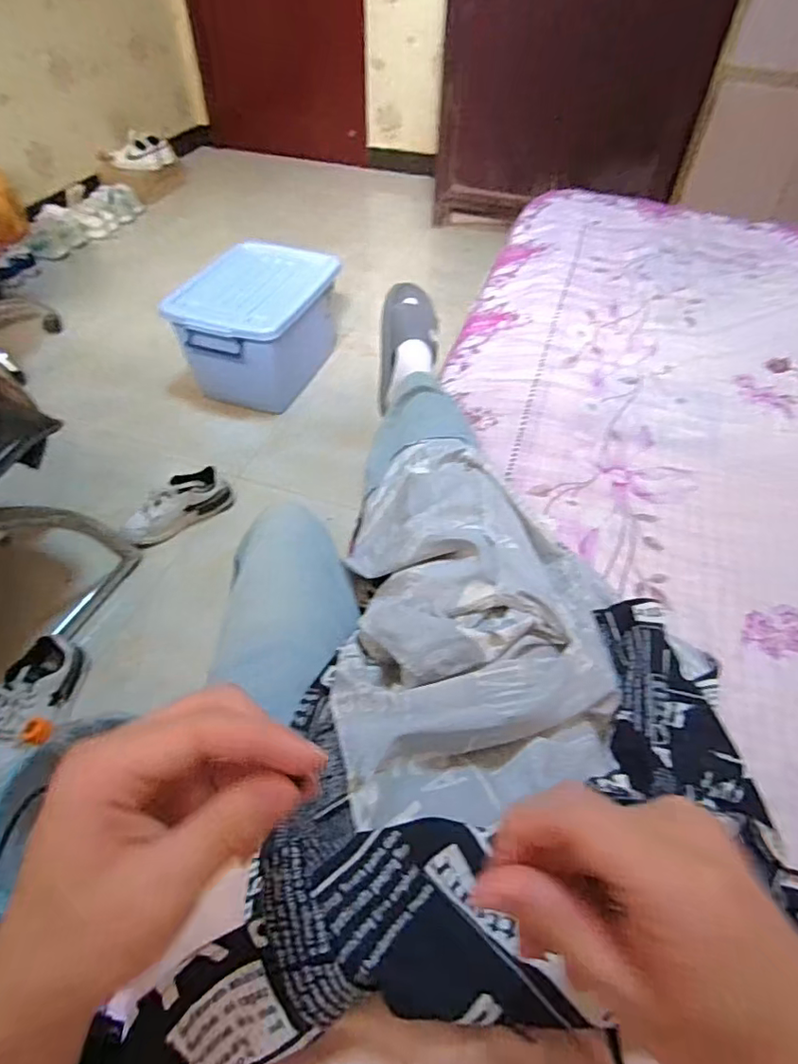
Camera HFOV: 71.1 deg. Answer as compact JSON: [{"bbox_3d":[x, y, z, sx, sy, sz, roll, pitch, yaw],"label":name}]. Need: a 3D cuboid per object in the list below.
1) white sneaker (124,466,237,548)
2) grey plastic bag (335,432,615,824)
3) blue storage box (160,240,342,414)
[{"bbox_3d":[-0.534,-0.065,1.346,0.263,0.091,0.106,-28,56,-23],"label":"white sneaker"},{"bbox_3d":[0.097,0.049,0.603,0.298,0.195,0.496,0,51,-1],"label":"grey plastic bag"},{"bbox_3d":[-0.402,-0.606,1.634,0.347,0.257,0.443,16,52,11],"label":"blue storage box"}]

